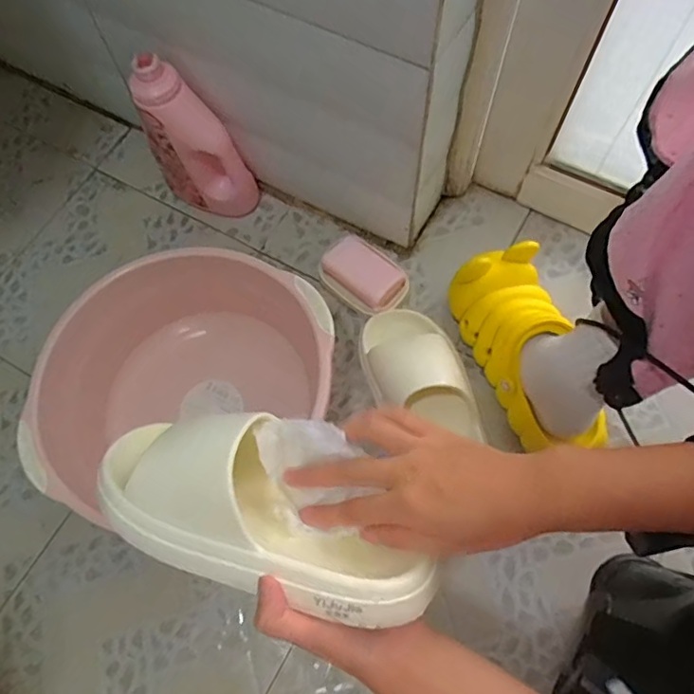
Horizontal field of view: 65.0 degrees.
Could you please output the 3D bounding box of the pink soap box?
[{"bbox_3d":[0.026,-0.094,0.709,0.108,0.038,0.081,37,74,14],"label":"pink soap box"}]

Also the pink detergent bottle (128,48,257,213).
[{"bbox_3d":[-0.187,-0.254,0.685,0.114,0.216,0.062,28,72,11],"label":"pink detergent bottle"}]

